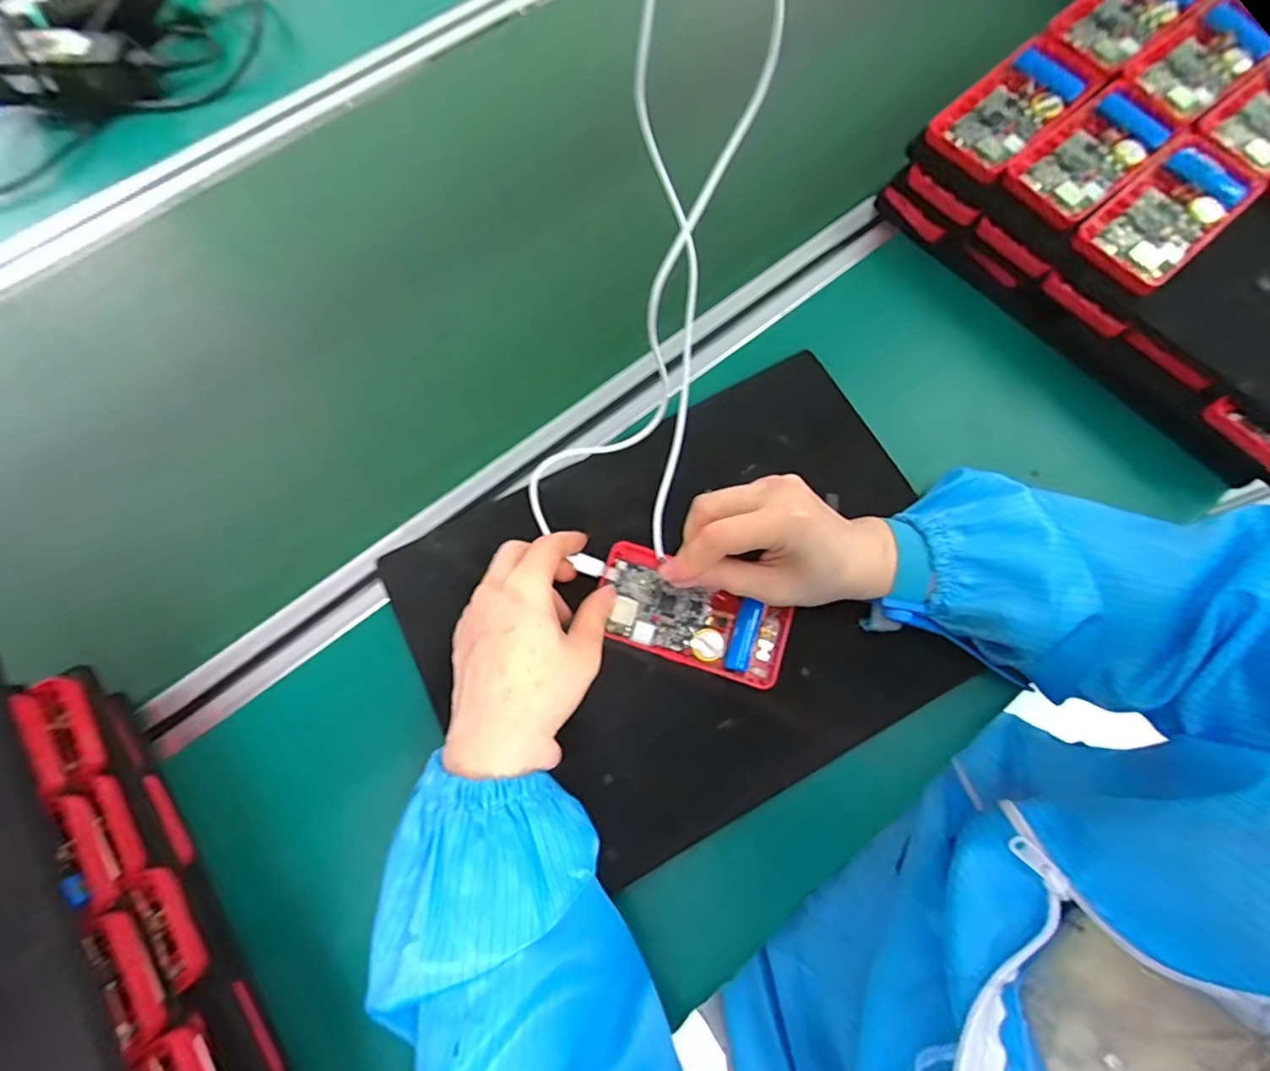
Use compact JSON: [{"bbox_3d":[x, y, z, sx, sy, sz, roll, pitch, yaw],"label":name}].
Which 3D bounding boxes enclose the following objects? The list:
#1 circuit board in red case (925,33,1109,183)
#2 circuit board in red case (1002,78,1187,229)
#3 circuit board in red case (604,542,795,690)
[{"bbox_3d":[0.274,-0.307,0.389,0.118,0.027,0.062,-39,76,-10],"label":"circuit board in red case"},{"bbox_3d":[0.311,-0.261,0.373,0.102,0.027,0.062,-39,76,-10],"label":"circuit board in red case"},{"bbox_3d":[0.034,0.053,0.349,0.123,0.008,0.057,25,75,7],"label":"circuit board in red case"}]

